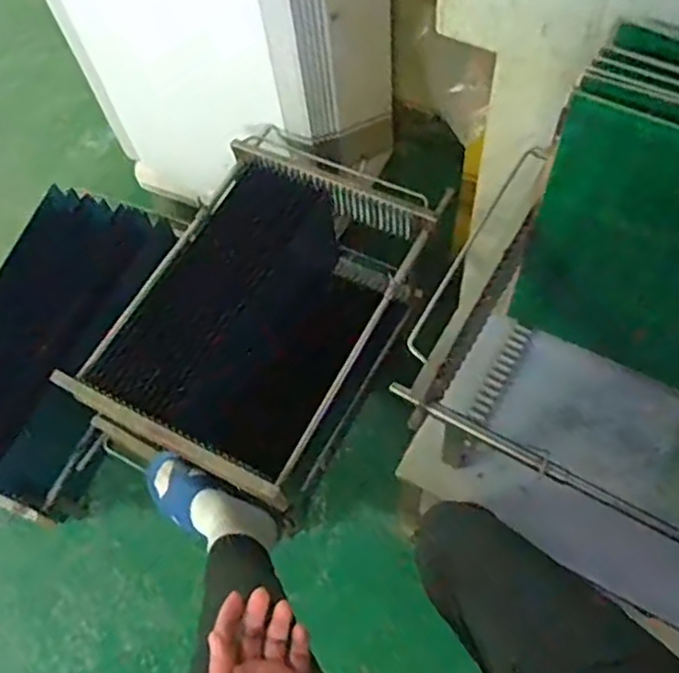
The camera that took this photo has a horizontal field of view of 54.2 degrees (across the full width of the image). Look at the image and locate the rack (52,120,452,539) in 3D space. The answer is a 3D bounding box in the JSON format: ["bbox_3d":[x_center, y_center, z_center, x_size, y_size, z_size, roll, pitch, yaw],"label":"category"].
[{"bbox_3d":[-0.127,-0.037,1.219,0.445,0.348,0.625,24,66,16],"label":"rack"}]

